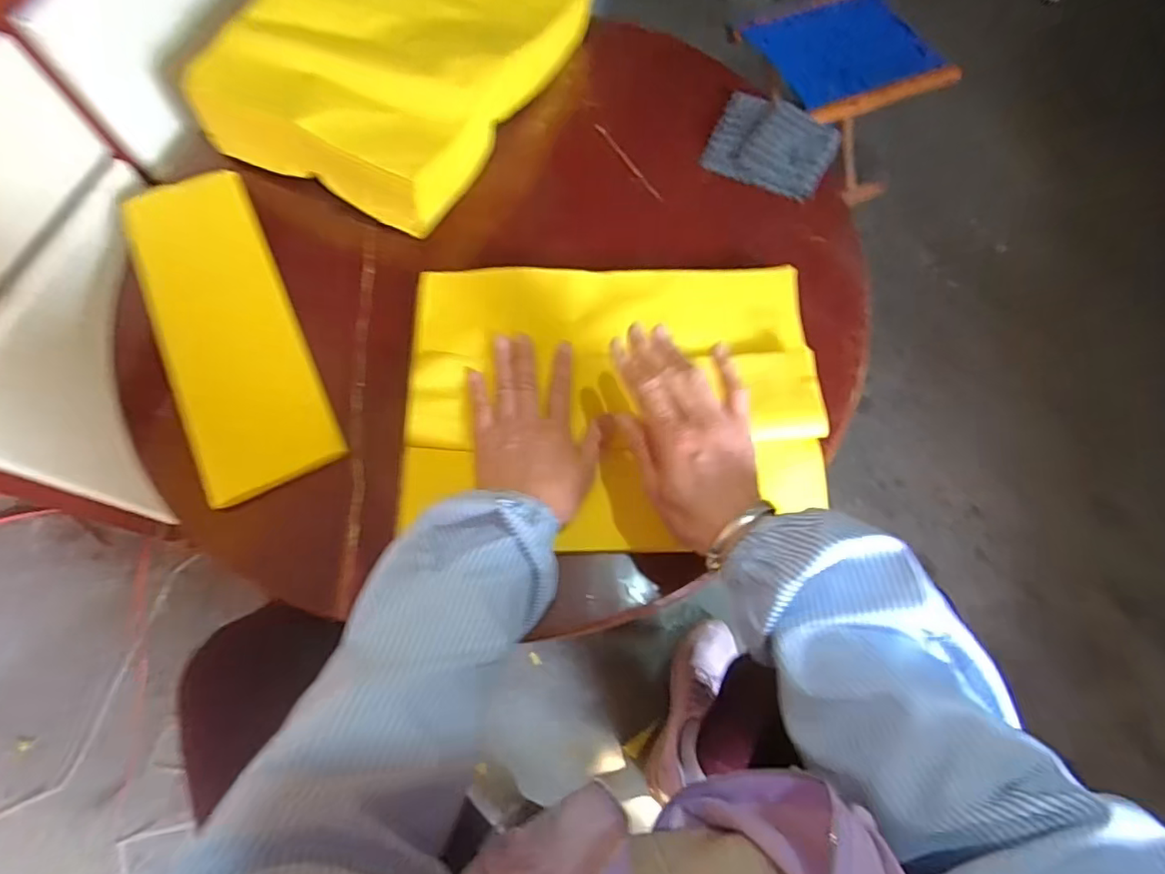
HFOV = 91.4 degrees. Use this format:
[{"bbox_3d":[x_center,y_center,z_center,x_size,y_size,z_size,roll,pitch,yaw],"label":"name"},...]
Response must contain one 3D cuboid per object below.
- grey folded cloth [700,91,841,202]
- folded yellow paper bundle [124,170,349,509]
[{"bbox_3d":[0.212,-0.328,0.637,0.130,0.009,0.125,27,70,7],"label":"grey folded cloth"},{"bbox_3d":[-0.339,-0.112,0.538,0.118,0.012,0.365,-25,72,-12],"label":"folded yellow paper bundle"}]

